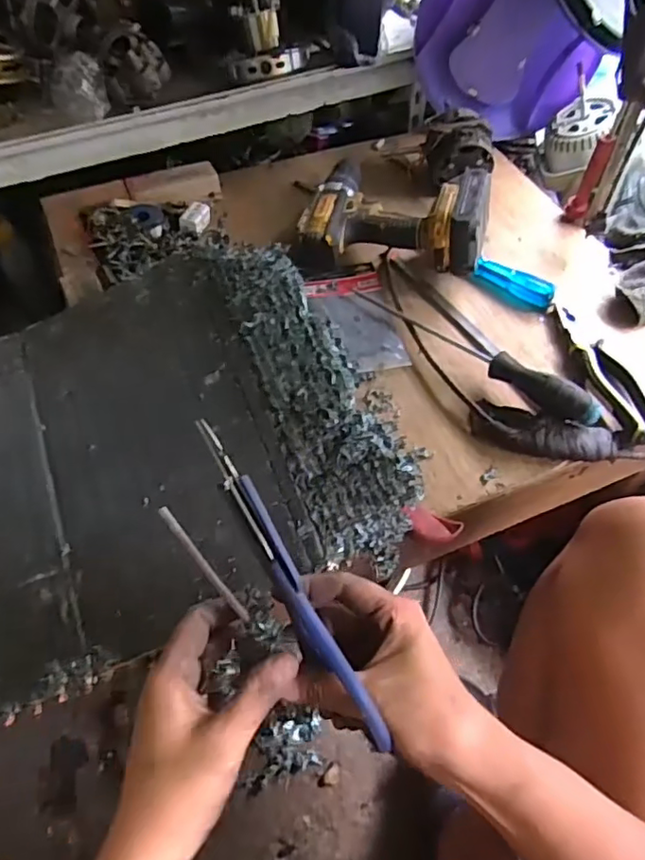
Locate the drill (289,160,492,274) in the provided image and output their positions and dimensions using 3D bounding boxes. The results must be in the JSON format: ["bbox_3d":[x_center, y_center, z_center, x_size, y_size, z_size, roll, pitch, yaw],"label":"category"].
[{"bbox_3d":[0.090,-0.264,0.706,0.211,0.091,0.181,14,55,10],"label":"drill"}]

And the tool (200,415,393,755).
[{"bbox_3d":[-0.018,0.082,0.312,0.013,0.021,0.191,-29,90,-19],"label":"tool"}]

